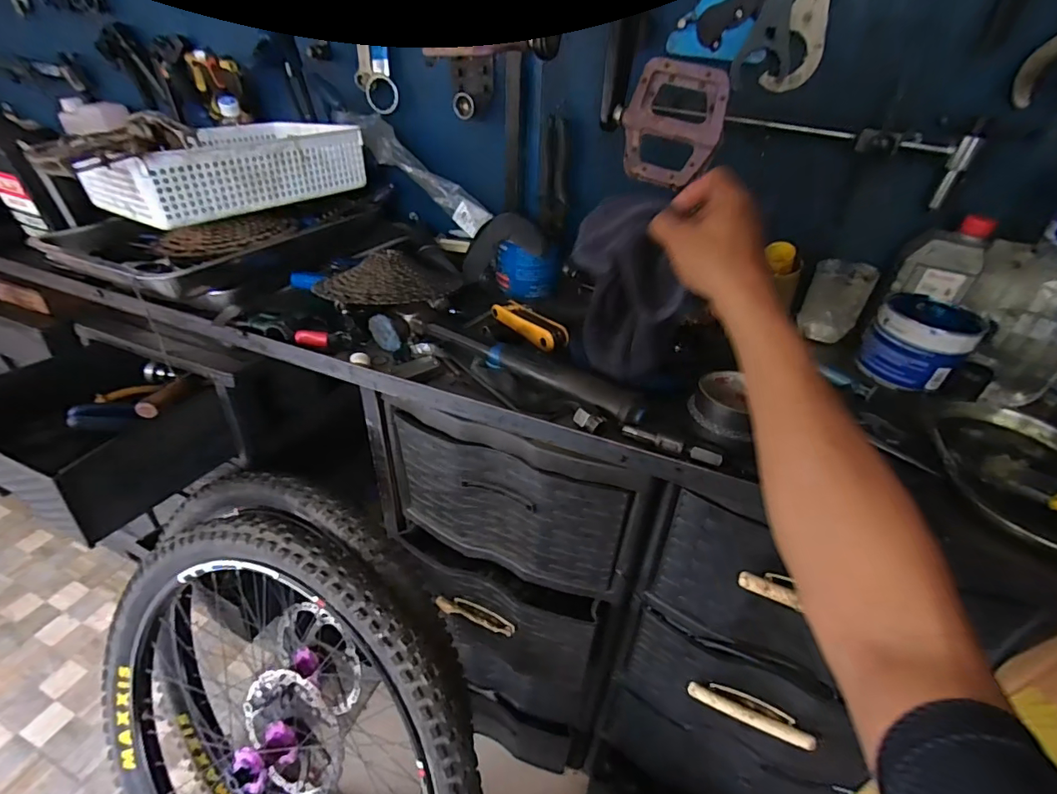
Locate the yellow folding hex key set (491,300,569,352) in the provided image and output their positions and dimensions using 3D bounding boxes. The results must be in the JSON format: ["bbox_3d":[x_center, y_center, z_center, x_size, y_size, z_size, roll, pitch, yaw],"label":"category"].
[{"bbox_3d":[0.001,-0.101,0.668,0.041,0.021,0.126,-23,43,-31],"label":"yellow folding hex key set"}]

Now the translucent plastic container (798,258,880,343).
[{"bbox_3d":[0.424,-0.131,0.683,0.072,0.098,0.046,26,42,28],"label":"translucent plastic container"}]

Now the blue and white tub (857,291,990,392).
[{"bbox_3d":[0.490,-0.067,0.617,0.108,0.080,0.104,-23,43,-31],"label":"blue and white tub"}]

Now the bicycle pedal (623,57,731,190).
[{"bbox_3d":[0.144,-0.268,0.487,0.096,0.105,0.015,23,41,26],"label":"bicycle pedal"}]

